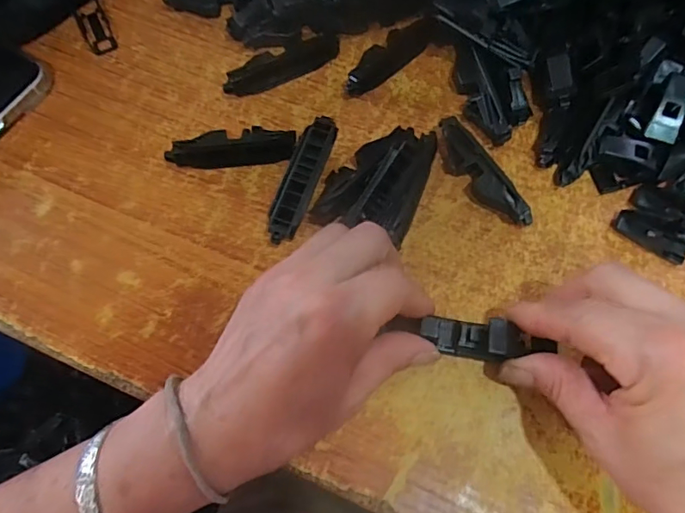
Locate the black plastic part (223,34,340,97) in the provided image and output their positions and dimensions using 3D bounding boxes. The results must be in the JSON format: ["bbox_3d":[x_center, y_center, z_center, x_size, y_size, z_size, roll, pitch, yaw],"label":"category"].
[{"bbox_3d":[-0.040,-0.130,0.333,0.082,0.015,0.018,-24,71,-8],"label":"black plastic part"}]

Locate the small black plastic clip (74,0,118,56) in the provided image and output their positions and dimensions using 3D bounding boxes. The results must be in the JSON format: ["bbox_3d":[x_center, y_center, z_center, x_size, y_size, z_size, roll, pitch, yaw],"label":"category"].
[{"bbox_3d":[-0.176,-0.164,0.352,0.019,0.006,0.046,-28,72,-9],"label":"small black plastic clip"}]

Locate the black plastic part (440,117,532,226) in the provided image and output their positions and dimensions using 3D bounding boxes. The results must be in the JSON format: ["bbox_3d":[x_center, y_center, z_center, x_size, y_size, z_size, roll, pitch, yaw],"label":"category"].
[{"bbox_3d":[0.082,-0.050,0.299,0.017,0.020,0.079,-29,72,-9],"label":"black plastic part"}]

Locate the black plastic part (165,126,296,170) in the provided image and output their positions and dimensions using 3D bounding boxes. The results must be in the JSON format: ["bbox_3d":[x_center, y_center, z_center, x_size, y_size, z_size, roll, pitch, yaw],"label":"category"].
[{"bbox_3d":[-0.069,-0.069,0.311,0.077,0.015,0.026,-3,70,0],"label":"black plastic part"}]

